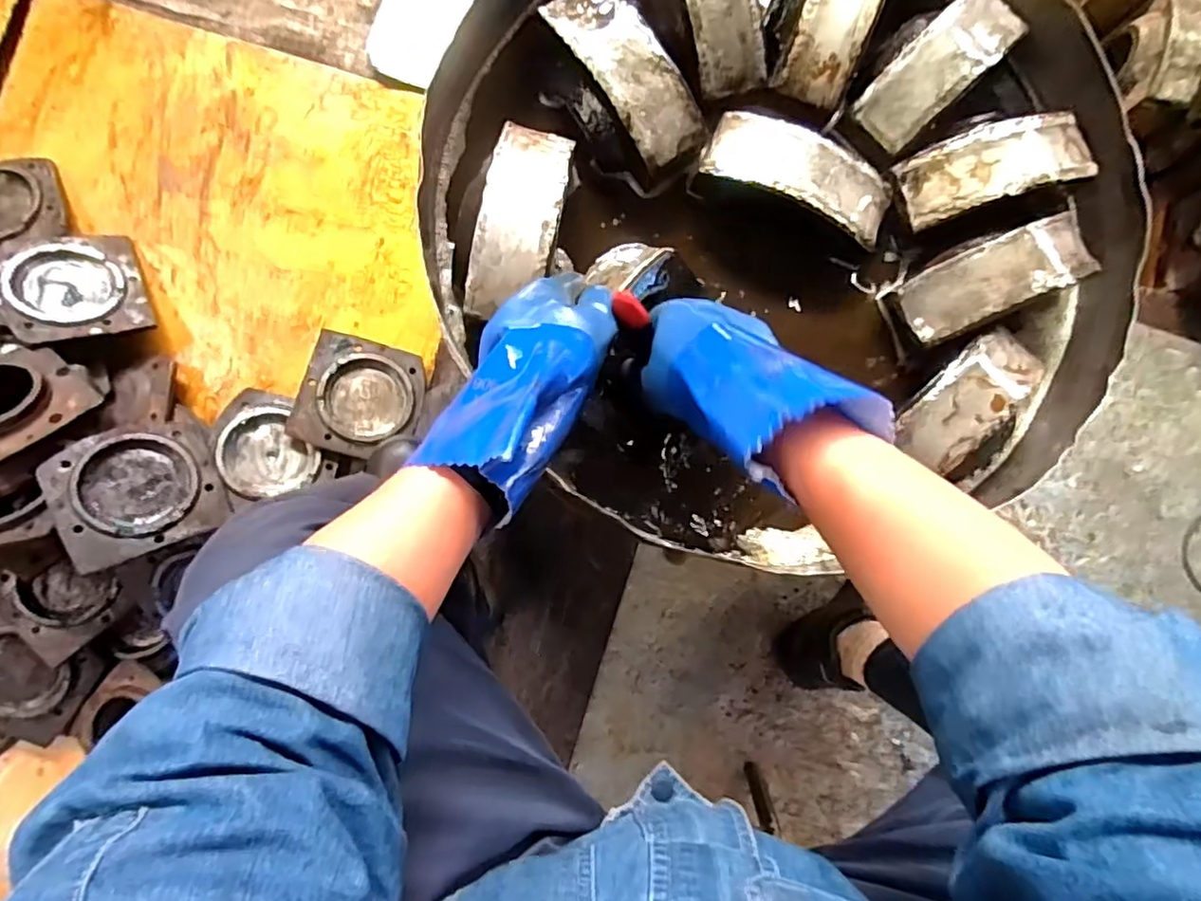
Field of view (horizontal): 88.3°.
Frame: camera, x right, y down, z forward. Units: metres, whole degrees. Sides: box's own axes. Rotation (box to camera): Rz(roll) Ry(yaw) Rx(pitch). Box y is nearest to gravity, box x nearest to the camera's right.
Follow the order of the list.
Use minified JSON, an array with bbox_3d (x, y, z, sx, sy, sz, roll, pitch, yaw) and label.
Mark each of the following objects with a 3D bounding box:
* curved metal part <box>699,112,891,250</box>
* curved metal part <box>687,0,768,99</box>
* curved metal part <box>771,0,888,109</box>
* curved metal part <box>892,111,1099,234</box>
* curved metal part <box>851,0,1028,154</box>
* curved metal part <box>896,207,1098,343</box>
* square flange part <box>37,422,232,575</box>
[{"bbox_3d":[0.166,-0.229,0.511,0.158,0.031,0.055,24,86,-3],"label":"curved metal part"},{"bbox_3d":[0.093,-0.376,0.510,0.061,0.035,0.155,-15,89,-5],"label":"curved metal part"},{"bbox_3d":[0.202,-0.373,0.518,0.062,0.034,0.155,20,86,-3],"label":"curved metal part"},{"bbox_3d":[0.330,-0.238,0.516,0.151,0.029,0.063,-16,89,-5],"label":"curved metal part"},{"bbox_3d":[0.288,-0.326,0.523,0.152,0.034,0.057,-43,91,-5],"label":"curved metal part"},{"bbox_3d":[0.330,-0.146,0.513,0.155,0.031,0.061,-23,89,-5],"label":"curved metal part"},{"bbox_3d":[-0.549,0.045,0.736,0.164,0.018,0.151,-23,87,-30],"label":"square flange part"}]

